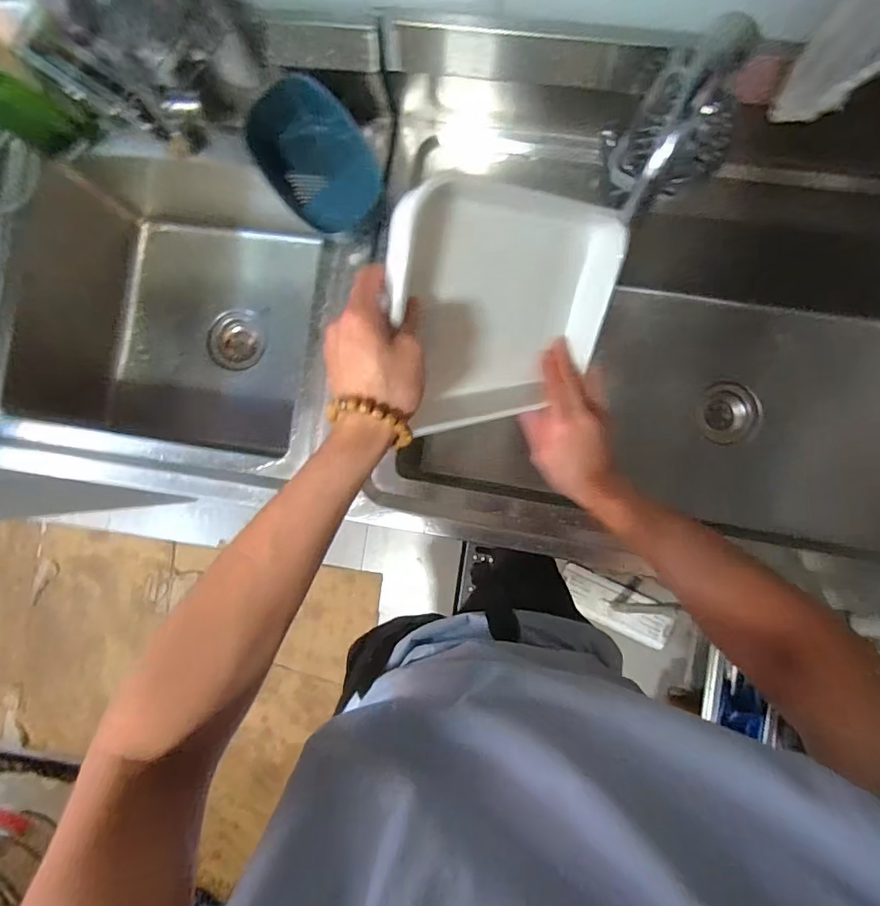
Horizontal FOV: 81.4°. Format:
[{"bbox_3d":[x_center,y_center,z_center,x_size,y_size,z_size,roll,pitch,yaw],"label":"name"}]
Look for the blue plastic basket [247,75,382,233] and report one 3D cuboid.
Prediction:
[{"bbox_3d":[-0.162,-0.389,0.685,0.137,0.088,0.188,-38,85,3],"label":"blue plastic basket"}]

